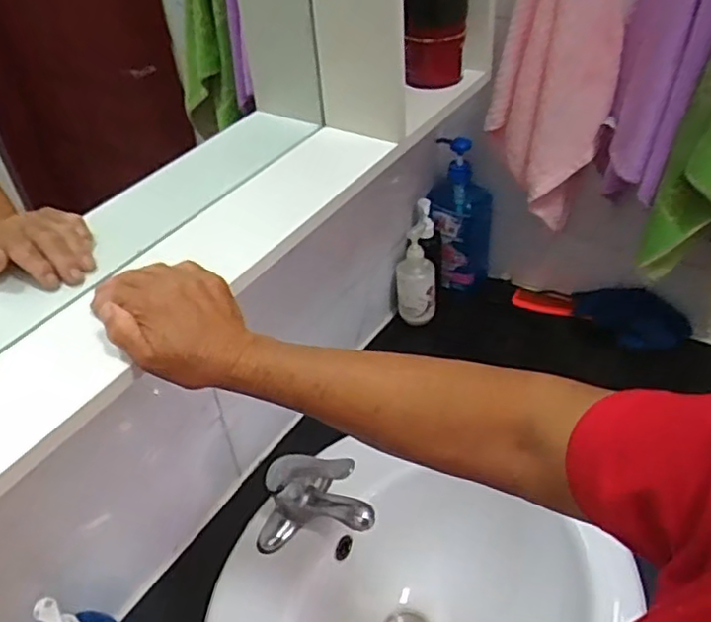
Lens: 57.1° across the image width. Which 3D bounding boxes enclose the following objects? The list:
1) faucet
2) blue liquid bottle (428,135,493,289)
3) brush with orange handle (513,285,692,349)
[{"bbox_3d":[-0.042,0.217,0.754,0.136,0.099,0.095,6,42,13],"label":"faucet"},{"bbox_3d":[0.166,-0.141,1.031,0.095,0.246,0.051,9,43,16],"label":"blue liquid bottle"},{"bbox_3d":[0.381,-0.010,1.021,0.264,0.065,0.071,21,47,27],"label":"brush with orange handle"}]

